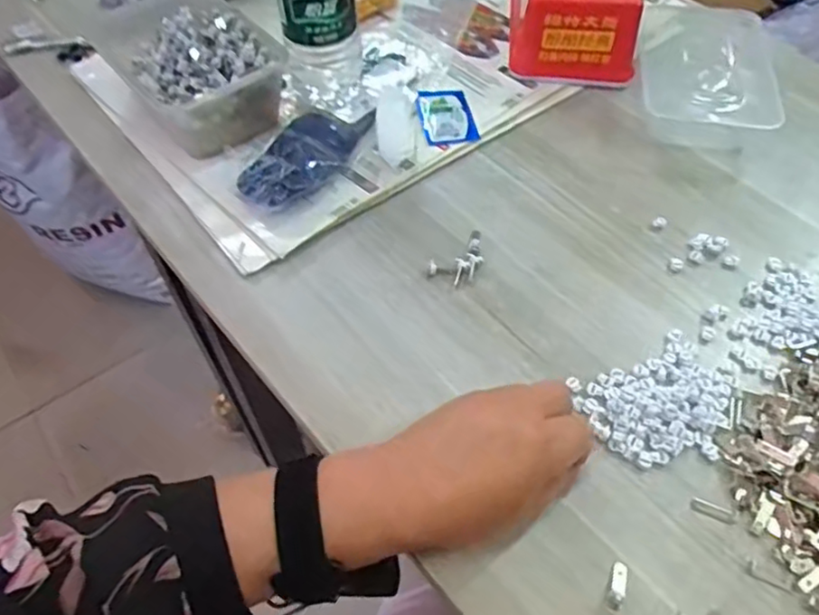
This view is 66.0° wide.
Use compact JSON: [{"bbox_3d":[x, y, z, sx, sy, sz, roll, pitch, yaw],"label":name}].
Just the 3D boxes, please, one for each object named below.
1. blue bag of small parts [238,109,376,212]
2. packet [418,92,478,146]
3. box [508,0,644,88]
[{"bbox_3d":[-0.083,-0.123,0.498,0.061,0.024,0.141,21,45,10],"label":"blue bag of small parts"},{"bbox_3d":[0.031,-0.165,0.542,0.044,0.005,0.061,-10,55,-7],"label":"packet"},{"bbox_3d":[0.150,-0.285,0.585,0.107,0.077,0.147,2,56,1],"label":"box"}]

